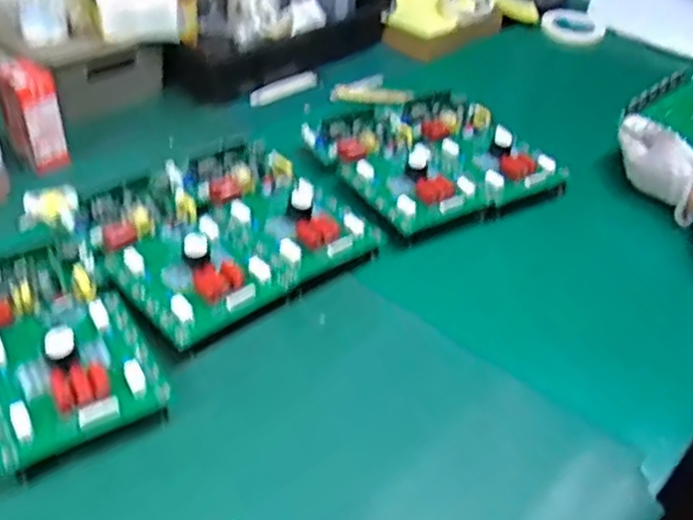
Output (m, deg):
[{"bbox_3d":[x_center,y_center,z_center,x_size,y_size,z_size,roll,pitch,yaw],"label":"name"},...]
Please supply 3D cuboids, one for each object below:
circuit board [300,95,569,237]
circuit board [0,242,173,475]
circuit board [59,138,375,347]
[{"bbox_3d":[0.103,-0.123,0.840,0.244,0.044,0.216,-17,45,-25],"label":"circuit board"},{"bbox_3d":[-0.237,0.056,0.555,0.125,0.035,0.203,-19,46,-27],"label":"circuit board"},{"bbox_3d":[-0.128,-0.031,0.699,0.239,0.048,0.225,-29,51,-34],"label":"circuit board"}]

